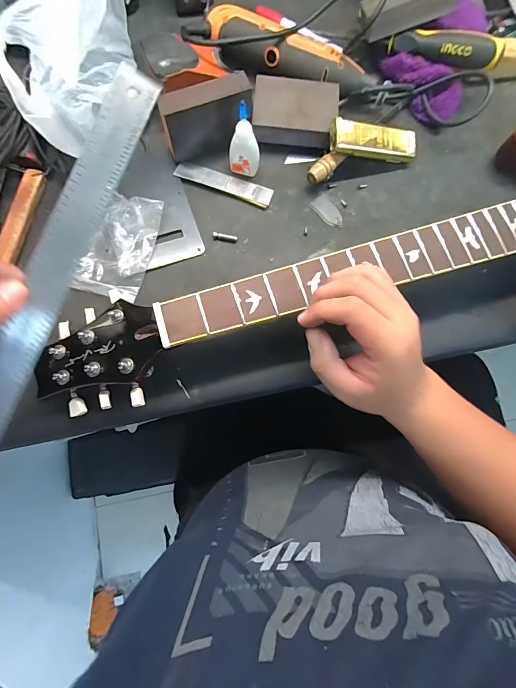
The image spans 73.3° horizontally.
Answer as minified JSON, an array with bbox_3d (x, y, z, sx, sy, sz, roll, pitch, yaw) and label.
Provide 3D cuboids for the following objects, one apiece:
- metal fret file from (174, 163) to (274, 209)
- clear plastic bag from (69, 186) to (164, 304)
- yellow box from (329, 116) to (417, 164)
[{"bbox_3d":[-0.040,-0.195,0.416,0.117,0.004,0.027,20,78,3],"label":"metal fret file"},{"bbox_3d":[-0.155,-0.110,0.387,0.072,0.019,0.116,16,78,2],"label":"clear plastic bag"},{"bbox_3d":[0.136,-0.237,0.406,0.108,0.016,0.035,0,108,-16],"label":"yellow box"}]

